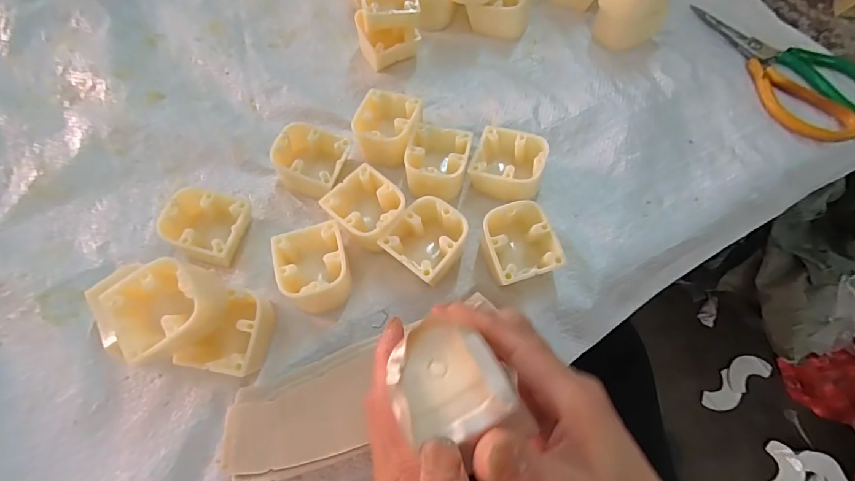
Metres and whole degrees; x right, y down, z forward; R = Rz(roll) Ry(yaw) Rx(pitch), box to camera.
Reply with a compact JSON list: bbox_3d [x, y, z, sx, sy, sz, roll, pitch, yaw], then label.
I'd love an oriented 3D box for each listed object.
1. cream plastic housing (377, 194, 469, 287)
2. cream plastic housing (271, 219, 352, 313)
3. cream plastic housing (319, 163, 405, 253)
[{"bbox_3d":[0.001,0.002,0.323,0.051,0.033,0.055,37,70,17],"label":"cream plastic housing"},{"bbox_3d":[-0.082,0.022,0.314,0.049,0.034,0.061,-18,66,-8],"label":"cream plastic housing"},{"bbox_3d":[-0.046,-0.023,0.336,0.051,0.033,0.058,-40,70,-17],"label":"cream plastic housing"}]

